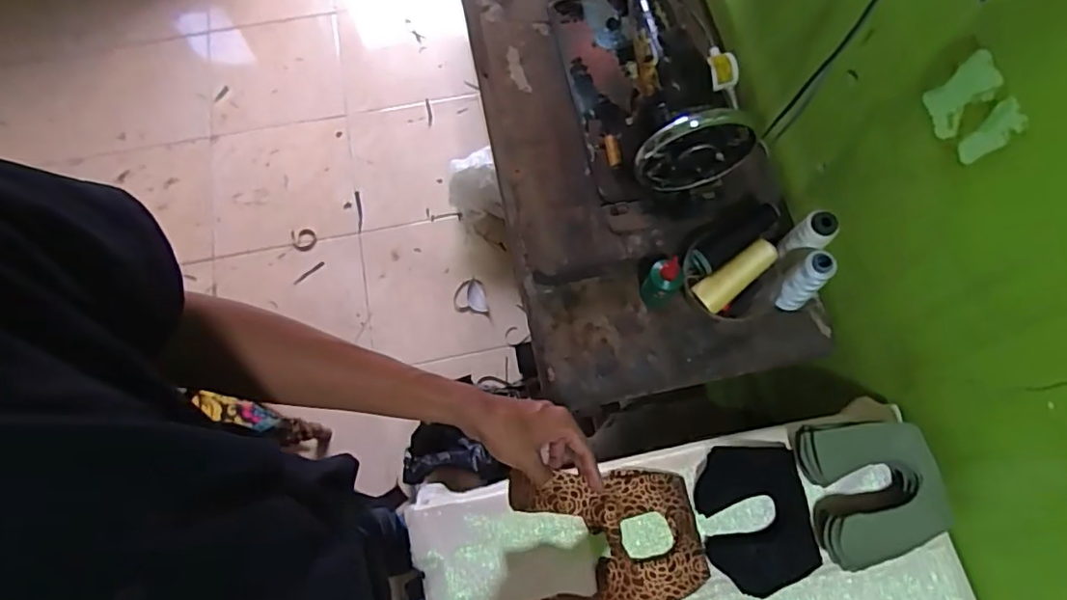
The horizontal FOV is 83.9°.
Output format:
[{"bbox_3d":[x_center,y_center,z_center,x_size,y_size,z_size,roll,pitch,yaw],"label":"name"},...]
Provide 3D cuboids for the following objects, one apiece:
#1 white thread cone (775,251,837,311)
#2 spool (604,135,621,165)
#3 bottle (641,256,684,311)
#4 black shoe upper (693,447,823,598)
[{"bbox_3d":[0.338,-0.023,0.742,0.041,0.110,0.041,0,69,1],"label":"white thread cone"},{"bbox_3d":[0.112,-0.212,0.845,0.019,0.015,0.046,-12,82,-4],"label":"spool"},{"bbox_3d":[0.166,-0.021,0.771,0.047,0.103,0.041,21,71,9],"label":"bottle"},{"bbox_3d":[0.258,0.253,0.695,0.124,0.036,0.160,-10,69,-3],"label":"black shoe upper"}]

